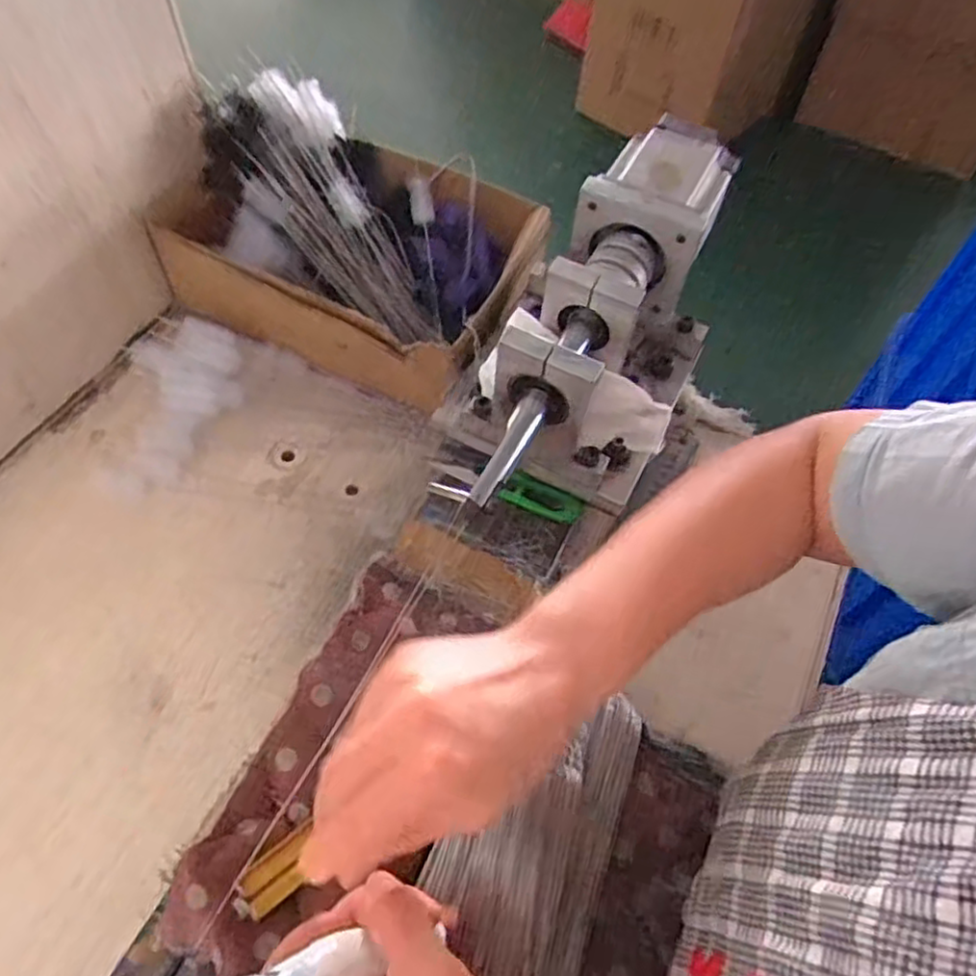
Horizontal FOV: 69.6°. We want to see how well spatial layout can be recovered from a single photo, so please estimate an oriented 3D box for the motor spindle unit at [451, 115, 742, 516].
[{"bbox_3d":[0.071,-0.103,0.476,0.139,0.117,0.319,22,59,9],"label":"motor spindle unit"}]

